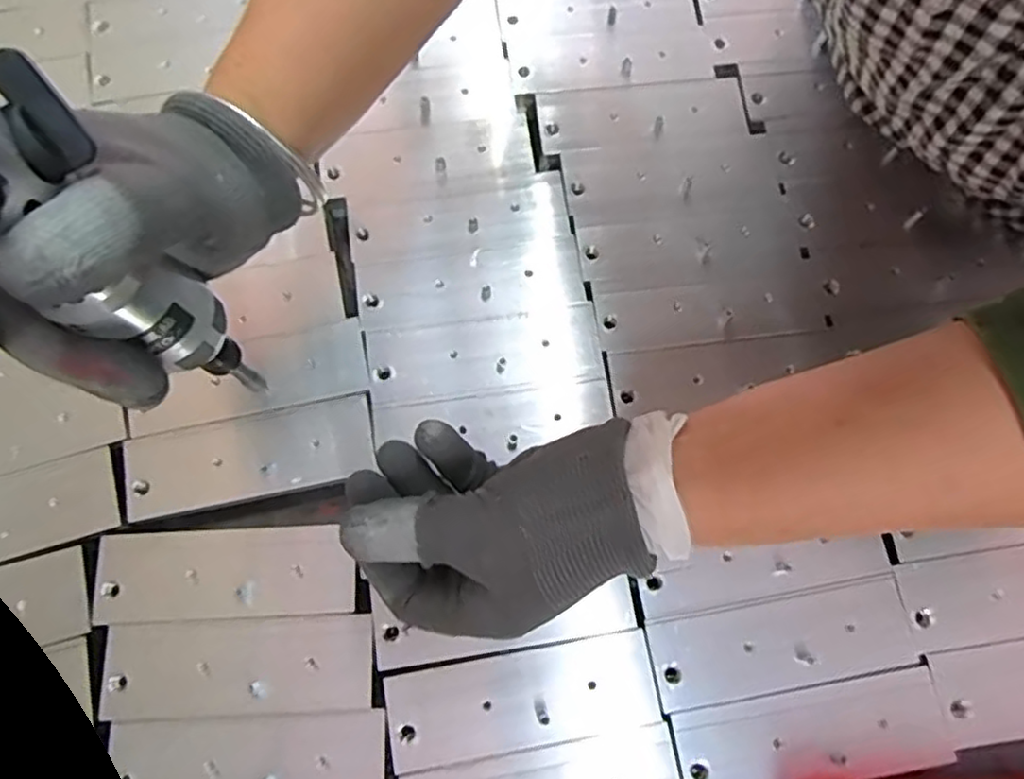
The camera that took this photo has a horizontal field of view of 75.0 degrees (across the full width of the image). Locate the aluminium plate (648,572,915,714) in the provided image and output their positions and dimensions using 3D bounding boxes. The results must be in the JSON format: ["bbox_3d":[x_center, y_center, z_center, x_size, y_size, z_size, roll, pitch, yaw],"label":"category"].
[{"bbox_3d":[0.130,0.120,0.320,0.126,0.004,0.042,-10,74,-4],"label":"aluminium plate"}]

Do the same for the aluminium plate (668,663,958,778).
[{"bbox_3d":[0.139,0.160,0.307,0.125,0.004,0.042,-10,74,-4],"label":"aluminium plate"}]

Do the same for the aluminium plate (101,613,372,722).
[{"bbox_3d":[-0.127,0.128,0.309,0.121,0.004,0.040,-3,73,-2],"label":"aluminium plate"}]

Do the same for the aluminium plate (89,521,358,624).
[{"bbox_3d":[-0.138,0.089,0.323,0.120,0.005,0.041,-3,73,-1],"label":"aluminium plate"}]

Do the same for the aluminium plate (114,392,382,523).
[{"bbox_3d":[-0.133,0.033,0.339,0.122,0.004,0.042,-12,74,-4],"label":"aluminium plate"}]

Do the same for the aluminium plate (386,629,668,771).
[{"bbox_3d":[0.005,0.143,0.309,0.123,0.005,0.042,-10,74,-4],"label":"aluminium plate"}]

